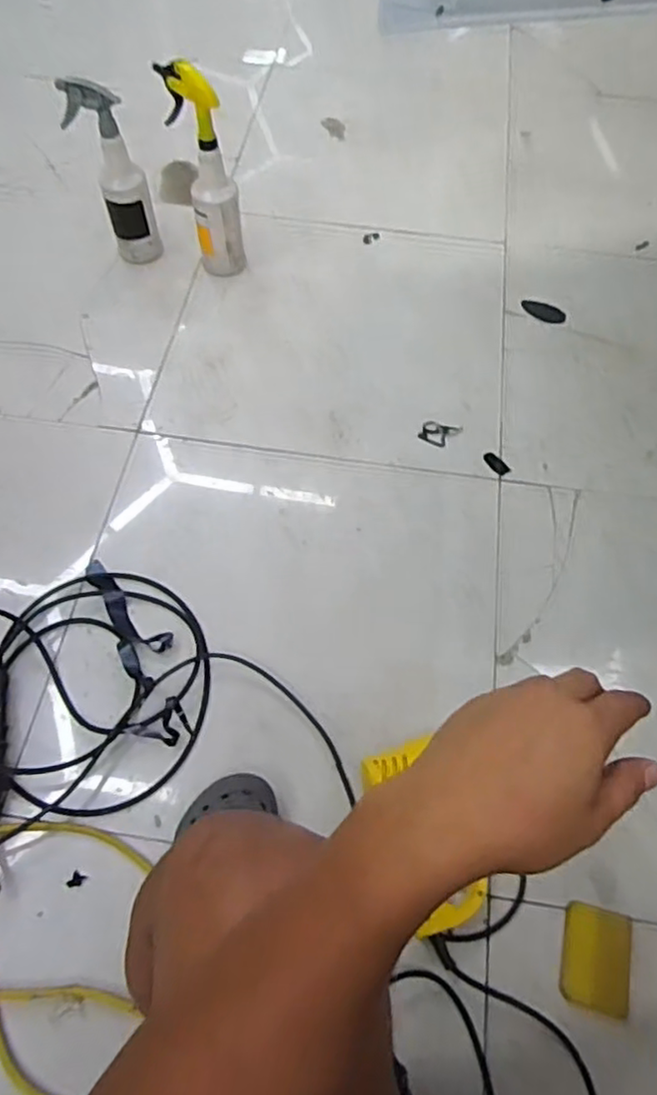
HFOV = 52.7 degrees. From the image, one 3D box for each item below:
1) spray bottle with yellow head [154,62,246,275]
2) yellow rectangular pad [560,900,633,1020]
[{"bbox_3d":[-0.219,-0.669,1.194,0.091,0.327,0.158,-21,62,-13],"label":"spray bottle with yellow head"},{"bbox_3d":[0.308,0.472,0.762,0.076,0.010,0.103,12,63,5],"label":"yellow rectangular pad"}]

